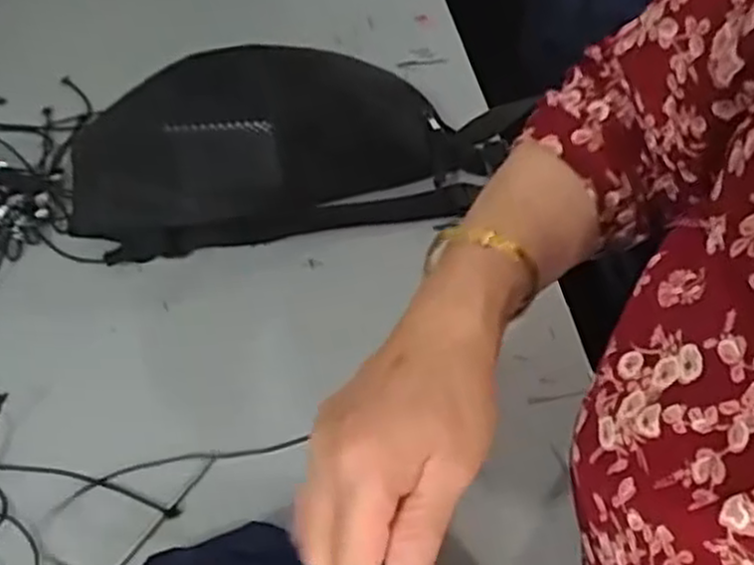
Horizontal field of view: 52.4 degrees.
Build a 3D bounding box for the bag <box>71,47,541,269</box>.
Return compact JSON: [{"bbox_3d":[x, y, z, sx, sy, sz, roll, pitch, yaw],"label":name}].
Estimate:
[{"bbox_3d":[-0.064,-0.122,0.575,0.316,0.078,0.150,-10,57,-4],"label":"bag"}]

